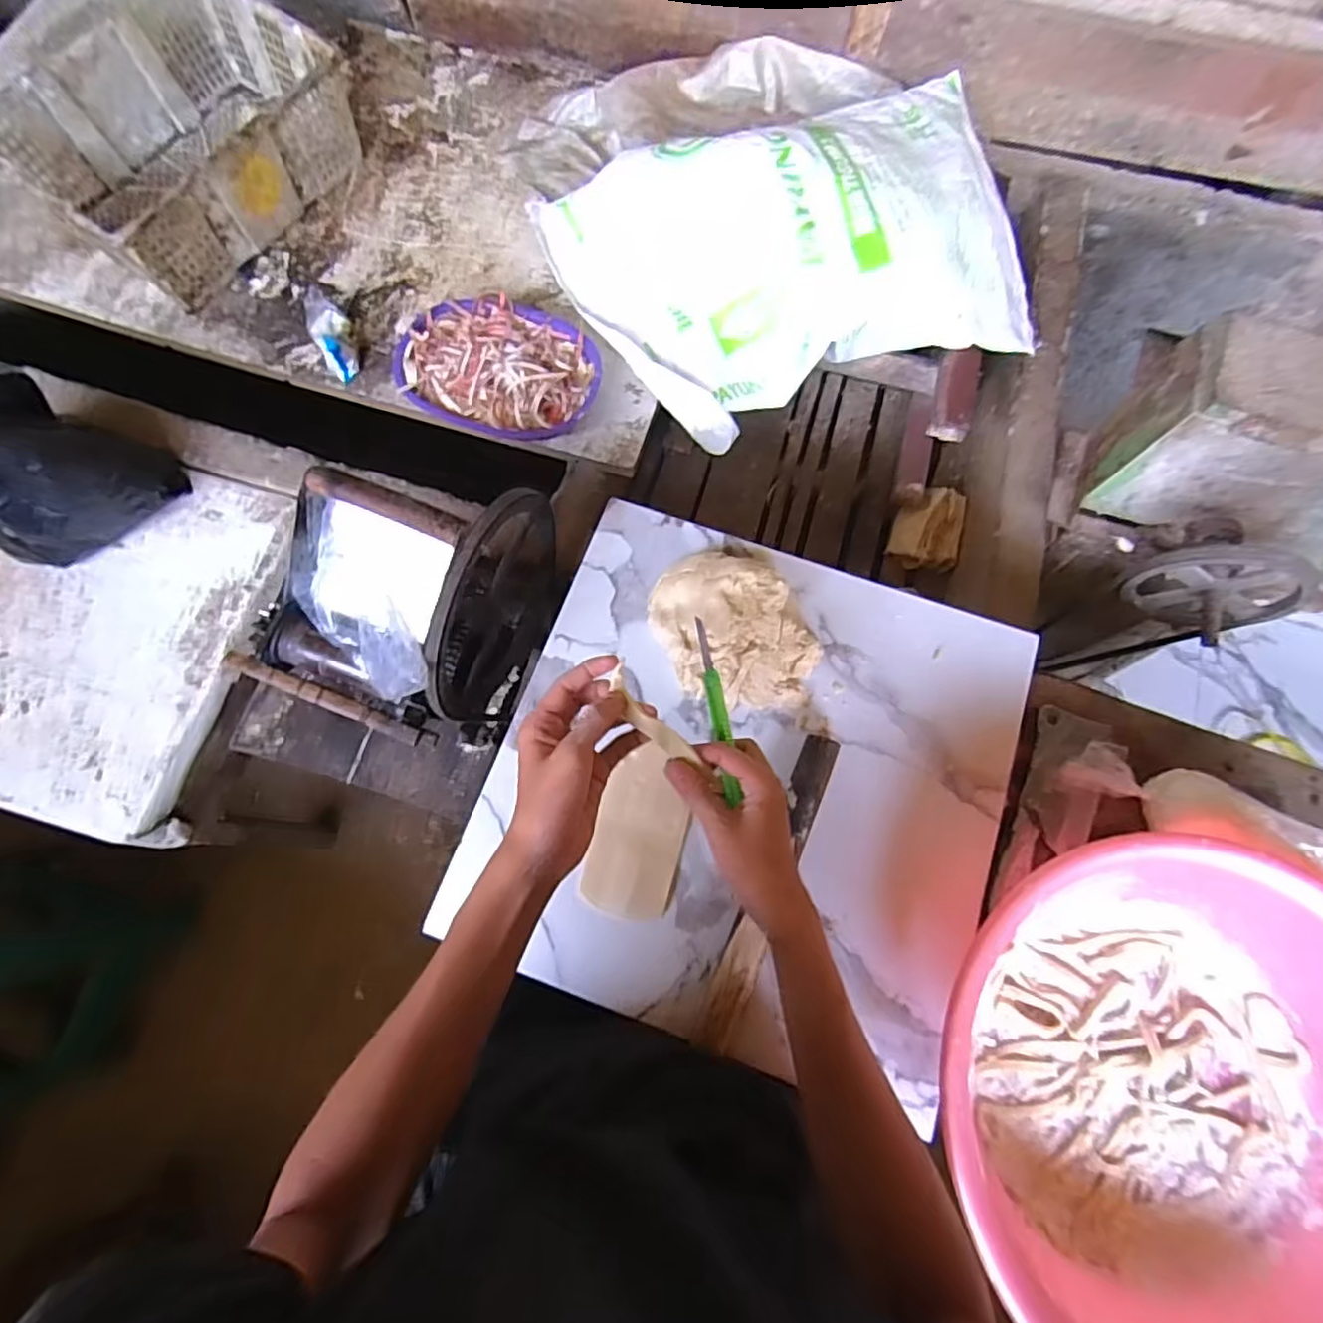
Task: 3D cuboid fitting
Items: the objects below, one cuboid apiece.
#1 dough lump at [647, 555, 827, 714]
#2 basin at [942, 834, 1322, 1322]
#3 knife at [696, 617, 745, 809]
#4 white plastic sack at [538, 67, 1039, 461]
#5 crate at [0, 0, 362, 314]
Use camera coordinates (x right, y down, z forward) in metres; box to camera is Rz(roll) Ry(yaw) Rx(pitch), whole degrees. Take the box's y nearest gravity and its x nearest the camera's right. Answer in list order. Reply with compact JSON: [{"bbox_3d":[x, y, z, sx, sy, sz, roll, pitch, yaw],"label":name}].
[{"bbox_3d":[0.077,-0.031,0.673,0.146,0.046,0.190,-26,77,-8],"label":"dough lump"},{"bbox_3d":[0.430,0.359,0.531,0.393,0.120,0.393,1,75,-2],"label":"basin"},{"bbox_3d":[0.044,0.037,0.512,0.014,0.023,0.144,-10,82,-5],"label":"knife"},{"bbox_3d":[0.207,-0.601,0.966,0.677,0.198,0.434,-23,77,-8],"label":"white plastic sack"},{"bbox_3d":[-0.796,-0.863,1.054,0.387,0.156,0.471,33,76,7],"label":"crate"}]

